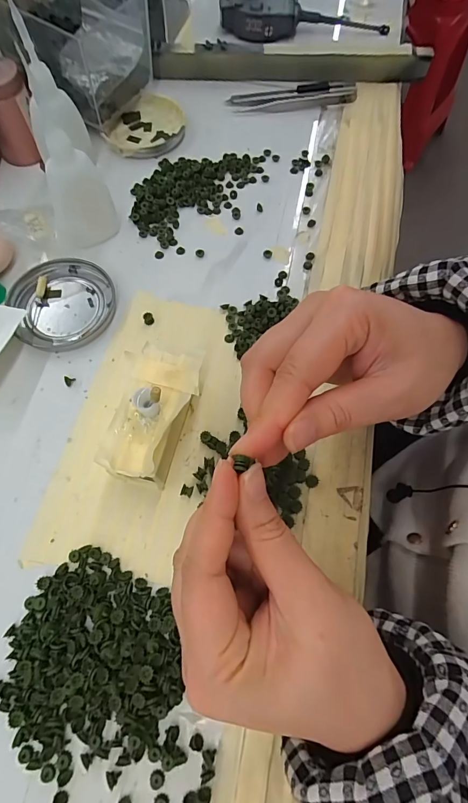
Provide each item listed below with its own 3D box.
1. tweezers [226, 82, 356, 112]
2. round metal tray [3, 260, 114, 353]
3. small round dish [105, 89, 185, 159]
[{"bbox_3d":[0.061,-0.310,0.394,0.129,0.009,0.032,-6,67,-4],"label":"tweezers"},{"bbox_3d":[-0.129,-0.075,0.296,0.075,0.008,0.073,0,67,-1],"label":"round metal tray"},{"bbox_3d":[-0.085,-0.264,0.376,0.074,0.016,0.077,0,67,-1],"label":"small round dish"}]

